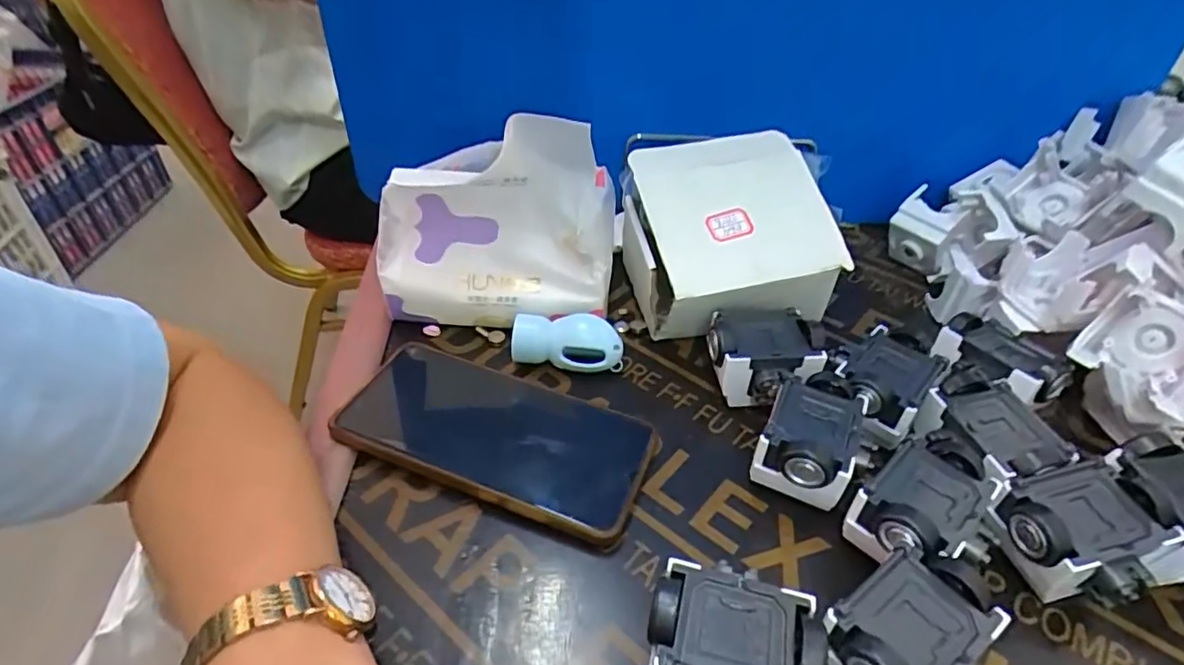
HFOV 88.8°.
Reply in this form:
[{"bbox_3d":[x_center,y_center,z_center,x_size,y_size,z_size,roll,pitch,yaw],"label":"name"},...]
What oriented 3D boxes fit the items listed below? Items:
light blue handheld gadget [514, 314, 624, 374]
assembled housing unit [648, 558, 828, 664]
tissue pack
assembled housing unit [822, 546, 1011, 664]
[{"bbox_3d":[-0.015,0.008,0.373,0.067,0.030,0.023,3,40,2],"label":"light blue handheld gadget"},{"bbox_3d":[0.052,0.122,0.231,0.060,0.044,0.043,10,41,10],"label":"assembled housing unit"},{"bbox_3d":[-0.059,-0.063,0.382,0.143,0.125,0.065,6,40,6],"label":"tissue pack"},{"bbox_3d":[0.122,0.124,0.232,0.066,0.044,0.050,-23,46,-26],"label":"assembled housing unit"}]

